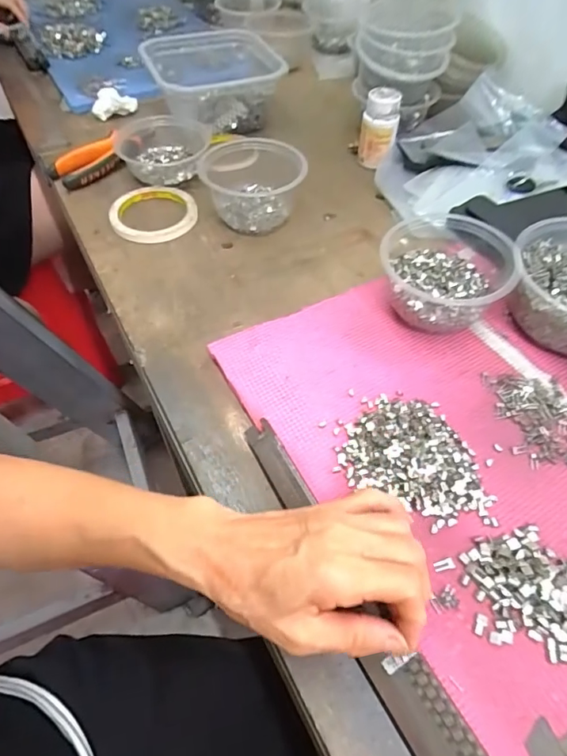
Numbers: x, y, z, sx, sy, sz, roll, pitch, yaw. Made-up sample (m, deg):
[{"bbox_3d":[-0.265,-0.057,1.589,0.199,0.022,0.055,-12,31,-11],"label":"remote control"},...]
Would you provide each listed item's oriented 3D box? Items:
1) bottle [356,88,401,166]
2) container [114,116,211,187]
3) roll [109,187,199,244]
[{"bbox_3d":[0.120,-0.313,0.599,0.044,0.075,0.046,11,55,8],"label":"bottle"},{"bbox_3d":[-0.153,-0.290,0.603,0.116,0.042,0.110,0,54,1],"label":"container"},{"bbox_3d":[-0.151,-0.192,0.554,0.097,0.010,0.096,-11,54,-7],"label":"roll"}]

